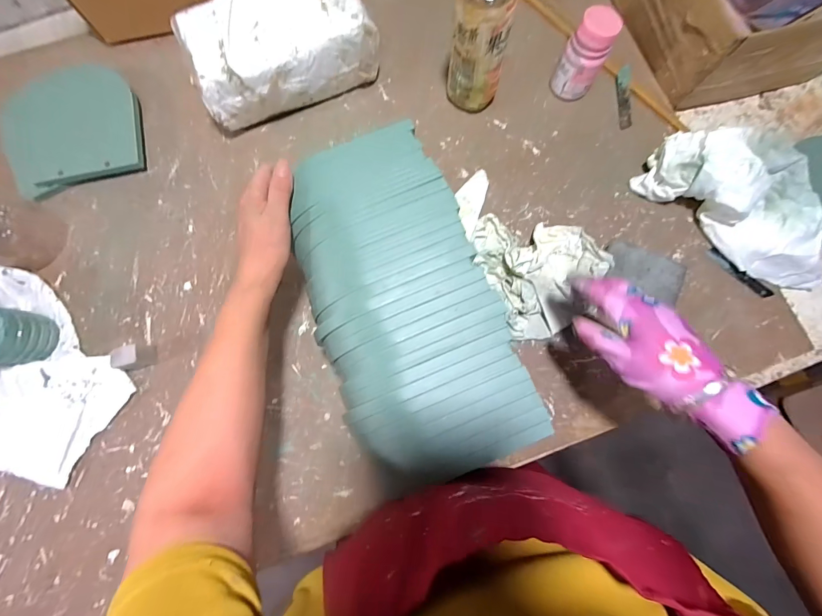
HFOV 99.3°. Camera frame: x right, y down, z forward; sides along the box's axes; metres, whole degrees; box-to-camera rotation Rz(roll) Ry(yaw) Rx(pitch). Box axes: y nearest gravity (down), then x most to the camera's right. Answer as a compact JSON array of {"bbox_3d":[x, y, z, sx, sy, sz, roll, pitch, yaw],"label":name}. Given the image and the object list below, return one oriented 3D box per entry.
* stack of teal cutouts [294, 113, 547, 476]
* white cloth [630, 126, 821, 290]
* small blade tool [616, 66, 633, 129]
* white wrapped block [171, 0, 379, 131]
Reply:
[{"bbox_3d":[-0.015,-0.009,0.332,0.166,0.044,0.318,-19,80,-3],"label":"stack of teal cutouts"},{"bbox_3d":[0.448,-0.138,0.449,0.134,0.078,0.272,-44,82,-7],"label":"white cloth"},{"bbox_3d":[0.324,-0.322,0.530,0.022,0.008,0.102,3,79,1],"label":"small blade tool"},{"bbox_3d":[-0.177,-0.353,0.488,0.241,0.112,0.111,-26,80,-4],"label":"white wrapped block"}]

